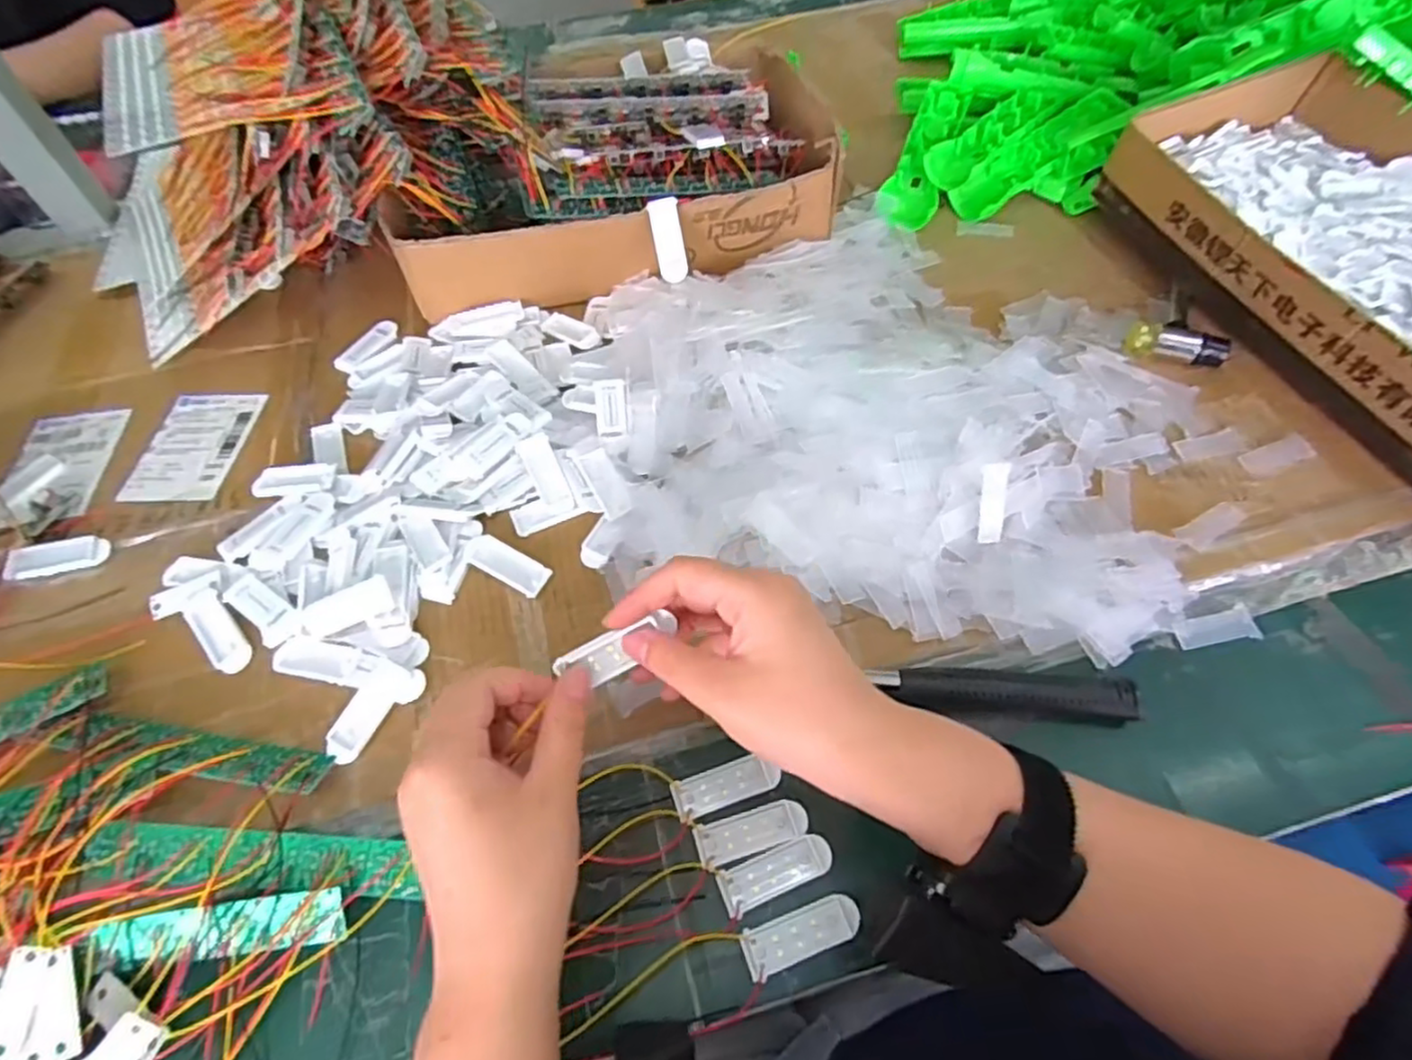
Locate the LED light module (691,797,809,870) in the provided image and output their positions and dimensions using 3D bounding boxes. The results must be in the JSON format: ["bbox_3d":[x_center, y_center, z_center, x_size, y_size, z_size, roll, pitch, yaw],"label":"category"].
[{"bbox_3d":[0.024,0.156,0.361,0.057,0.004,0.021,-16,58,-8],"label":"LED light module"}]

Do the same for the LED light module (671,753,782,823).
[{"bbox_3d":[0.011,0.136,0.373,0.056,0.004,0.021,-17,59,-9],"label":"LED light module"}]

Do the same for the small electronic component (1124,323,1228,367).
[{"bbox_3d":[0.349,-0.140,0.514,0.068,0.020,0.023,20,60,14],"label":"small electronic component"}]

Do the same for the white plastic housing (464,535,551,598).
[{"bbox_3d":[-0.126,0.022,0.441,0.055,0.009,0.022,25,62,16],"label":"white plastic housing"}]

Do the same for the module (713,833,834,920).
[{"bbox_3d":[0.036,0.172,0.351,0.058,0.004,0.020,-19,59,-10],"label":"module"}]

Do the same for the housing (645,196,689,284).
[{"bbox_3d":[-0.028,-0.216,0.520,0.022,0.009,0.060,-12,101,-3],"label":"housing"}]

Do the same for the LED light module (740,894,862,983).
[{"bbox_3d":[0.046,0.193,0.333,0.057,0.007,0.021,-19,59,-10],"label":"LED light module"}]

